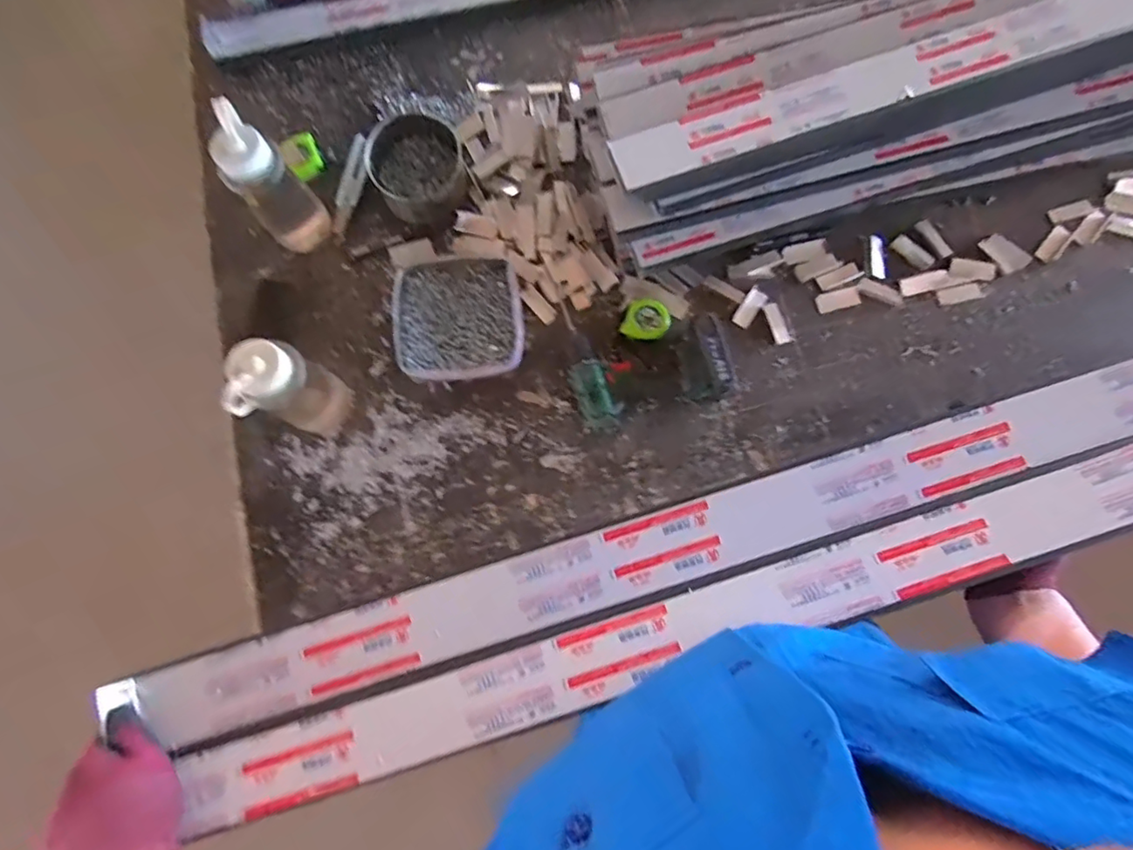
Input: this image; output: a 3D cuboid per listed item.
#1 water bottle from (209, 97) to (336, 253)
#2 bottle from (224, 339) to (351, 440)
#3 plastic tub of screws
[{"bbox_3d":[-0.438,-0.351,0.851,0.090,0.210,0.098,-39,81,-7],"label":"water bottle"},{"bbox_3d":[-0.371,-0.046,0.783,0.079,0.206,0.094,-2,78,0],"label":"bottle"},{"bbox_3d":[-0.164,-0.159,0.866,0.186,0.049,0.183,-7,79,-1],"label":"plastic tub of screws"}]

